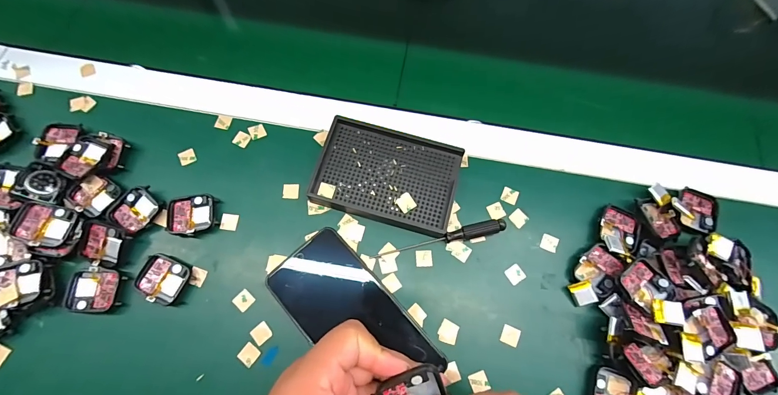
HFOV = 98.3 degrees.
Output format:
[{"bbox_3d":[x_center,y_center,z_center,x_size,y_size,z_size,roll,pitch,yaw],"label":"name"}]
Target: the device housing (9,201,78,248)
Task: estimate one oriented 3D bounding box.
[{"bbox_3d":[-0.317,0.025,0.310,0.044,0.011,0.038,13,66,-15],"label":"device housing"}]

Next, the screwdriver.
[{"bbox_3d":[0.049,0.041,0.322,0.129,0.014,0.012,-13,72,-6],"label":"screwdriver"}]

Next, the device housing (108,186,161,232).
[{"bbox_3d":[-0.242,0.011,0.321,0.036,0.009,0.041,39,74,10],"label":"device housing"}]

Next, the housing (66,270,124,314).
[{"bbox_3d":[-0.263,0.083,0.301,0.042,0.006,0.036,3,71,-1],"label":"housing"}]

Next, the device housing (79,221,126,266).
[{"bbox_3d":[-0.263,0.043,0.308,0.041,0.009,0.034,16,72,3],"label":"device housing"}]

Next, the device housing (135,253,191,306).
[{"bbox_3d":[-0.205,0.074,0.305,0.040,0.011,0.037,22,72,5],"label":"device housing"}]

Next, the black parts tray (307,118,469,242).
[{"bbox_3d":[-0.001,-0.022,0.339,0.136,0.021,0.092,16,72,3],"label":"black parts tray"}]

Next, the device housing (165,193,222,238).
[{"bbox_3d":[-0.189,0.017,0.325,0.046,0.011,0.040,0,71,-2],"label":"device housing"}]

